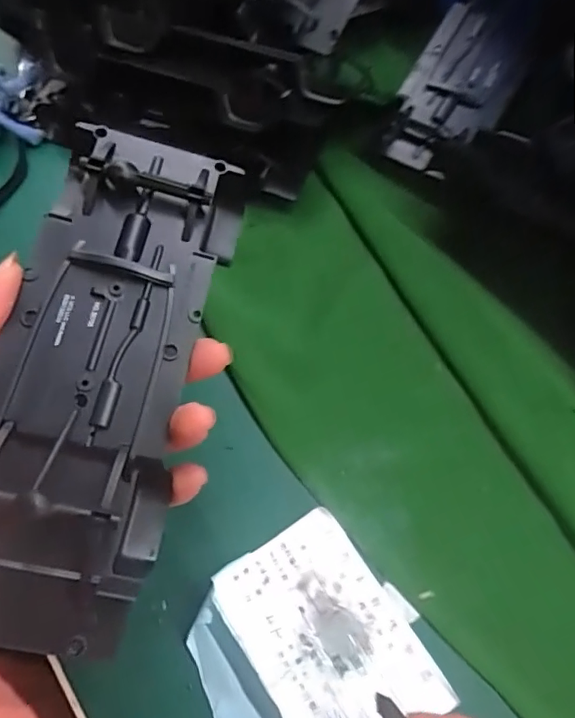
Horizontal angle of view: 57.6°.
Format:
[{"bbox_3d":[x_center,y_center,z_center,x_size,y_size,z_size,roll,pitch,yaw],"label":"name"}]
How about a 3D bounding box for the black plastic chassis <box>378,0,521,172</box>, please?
[{"bbox_3d":[0.117,-0.180,0.358,0.068,0.028,0.126,23,81,11],"label":"black plastic chassis"}]

